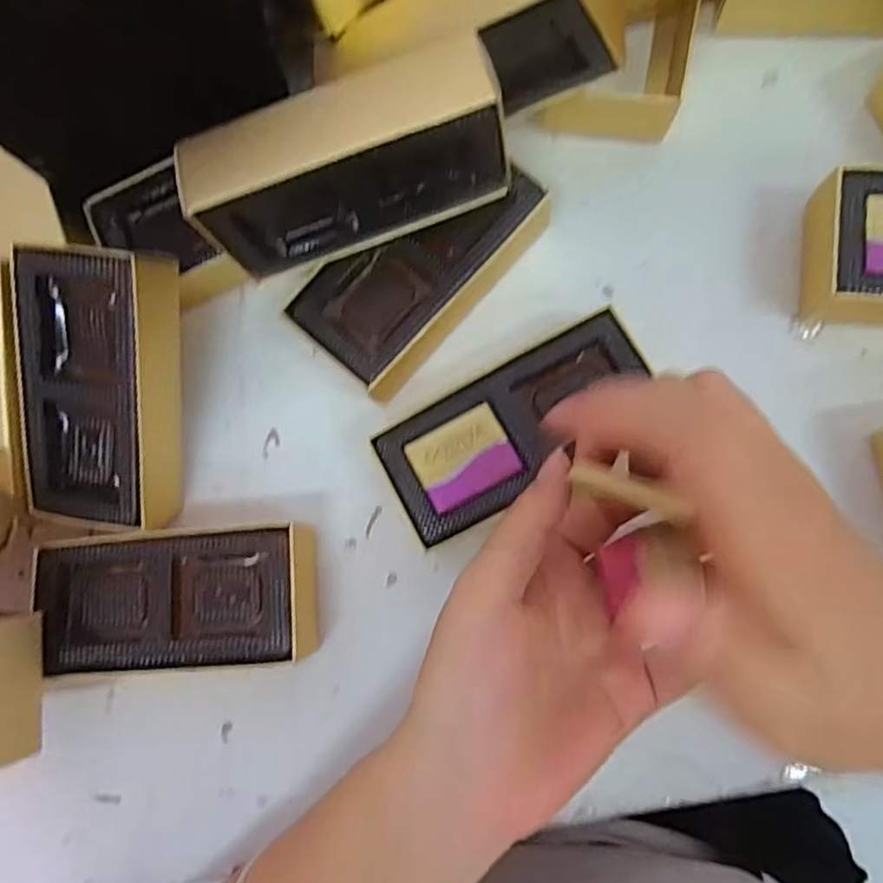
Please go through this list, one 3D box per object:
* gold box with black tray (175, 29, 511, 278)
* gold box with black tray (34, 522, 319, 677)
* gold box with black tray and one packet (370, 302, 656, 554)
[{"bbox_3d":[-0.033,-0.107,0.243,0.117,0.055,0.041,-17,82,5],"label":"gold box with black tray"},{"bbox_3d":[-0.112,0.068,0.272,0.109,0.034,0.058,-5,83,6],"label":"gold box with black tray"},{"bbox_3d":[0.032,-0.005,0.266,0.111,0.032,0.050,-30,81,3],"label":"gold box with black tray and one packet"}]

